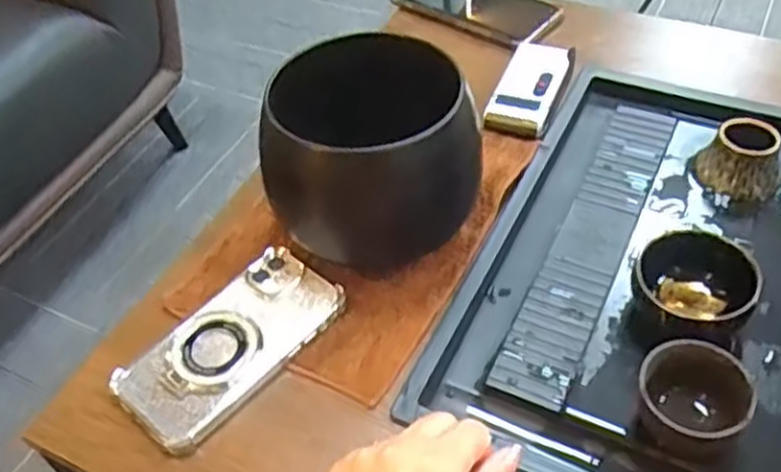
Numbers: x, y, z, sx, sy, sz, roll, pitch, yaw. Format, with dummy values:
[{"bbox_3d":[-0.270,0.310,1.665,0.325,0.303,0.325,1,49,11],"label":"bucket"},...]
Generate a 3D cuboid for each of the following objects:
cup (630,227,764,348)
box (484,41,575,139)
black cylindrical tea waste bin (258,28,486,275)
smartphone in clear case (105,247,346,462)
[{"bbox_3d":[0.193,0.037,0.492,0.070,0.046,0.065,-3,47,3],"label":"cup"},{"bbox_3d":[0.120,-0.124,0.651,0.049,0.024,0.106,16,51,19],"label":"box"},{"bbox_3d":[-0.013,-0.056,0.531,0.140,0.123,0.117,-11,47,-5],"label":"black cylindrical tea waste bin"},{"bbox_3d":[-0.102,0.068,0.497,0.069,0.020,0.147,31,57,29],"label":"smartphone in clear case"}]

